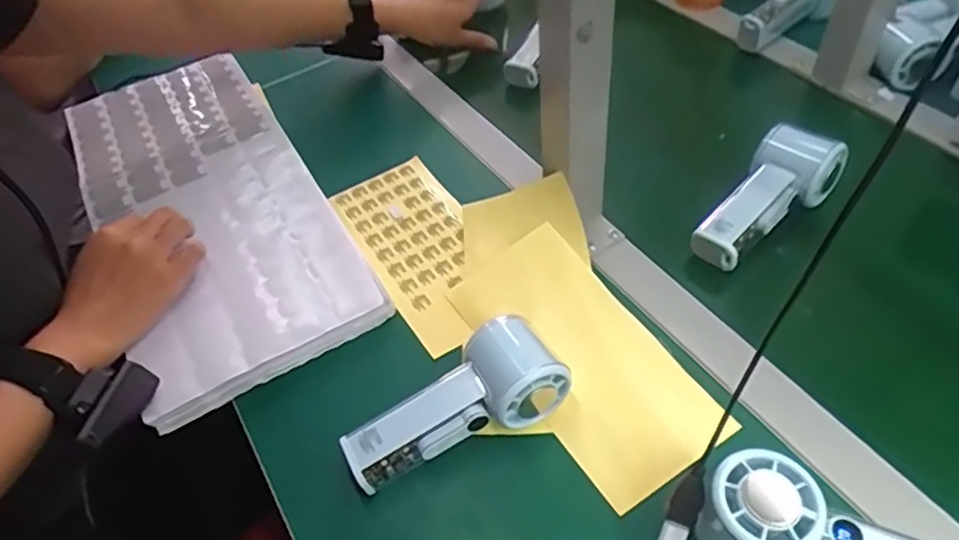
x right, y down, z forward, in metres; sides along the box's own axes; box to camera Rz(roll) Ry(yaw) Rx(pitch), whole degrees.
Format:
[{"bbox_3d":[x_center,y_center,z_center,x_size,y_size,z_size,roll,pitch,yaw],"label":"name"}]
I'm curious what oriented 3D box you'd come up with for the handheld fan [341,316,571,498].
[{"bbox_3d":[-0.019,0.087,0.441,0.146,0.057,0.058,-25,50,-16],"label":"handheld fan"}]

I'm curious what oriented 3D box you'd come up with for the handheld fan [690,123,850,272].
[{"bbox_3d":[0.234,-0.064,0.553,0.142,0.050,0.058,-34,53,-22],"label":"handheld fan"}]

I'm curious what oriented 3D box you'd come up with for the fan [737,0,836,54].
[{"bbox_3d":[0.354,-0.300,0.748,0.049,0.057,0.159,34,59,31],"label":"fan"}]

